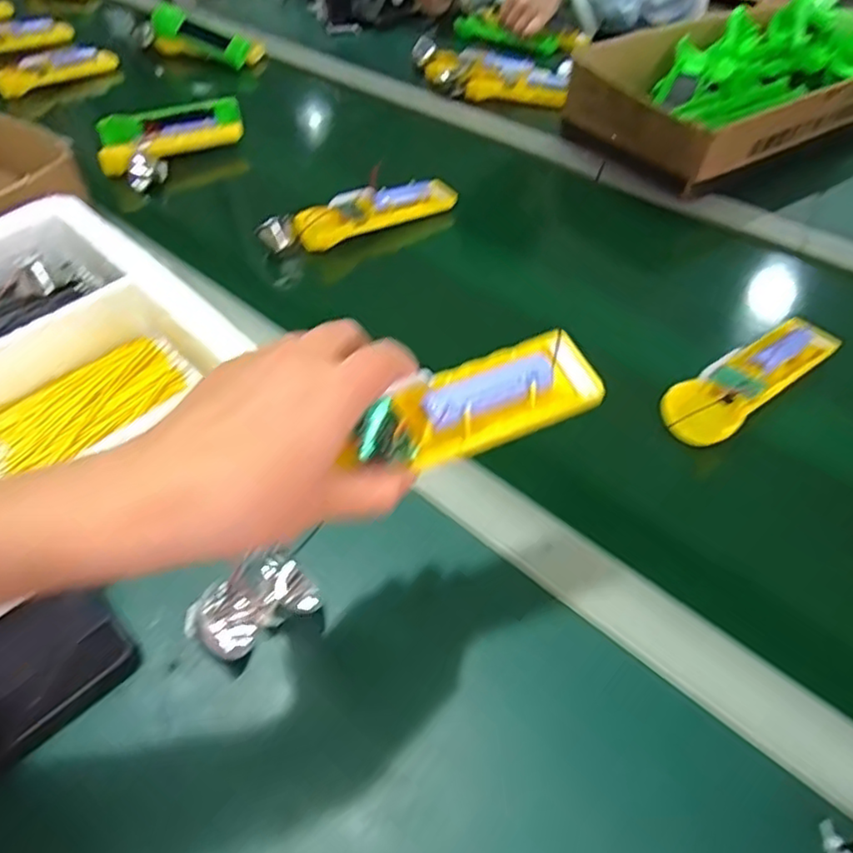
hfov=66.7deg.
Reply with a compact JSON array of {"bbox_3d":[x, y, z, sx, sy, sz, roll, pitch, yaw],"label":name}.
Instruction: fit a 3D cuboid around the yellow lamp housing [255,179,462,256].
[{"bbox_3d":[-0.070,-0.222,0.675,0.206,0.032,0.040,-22,52,-15],"label":"yellow lamp housing"}]

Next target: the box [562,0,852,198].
[{"bbox_3d":[0.351,-0.394,0.740,0.353,0.088,0.222,-27,54,-18],"label":"box"}]

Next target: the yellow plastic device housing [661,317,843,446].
[{"bbox_3d":[0.247,-0.040,0.497,0.166,0.025,0.051,-33,56,-22],"label":"yellow plastic device housing"}]

